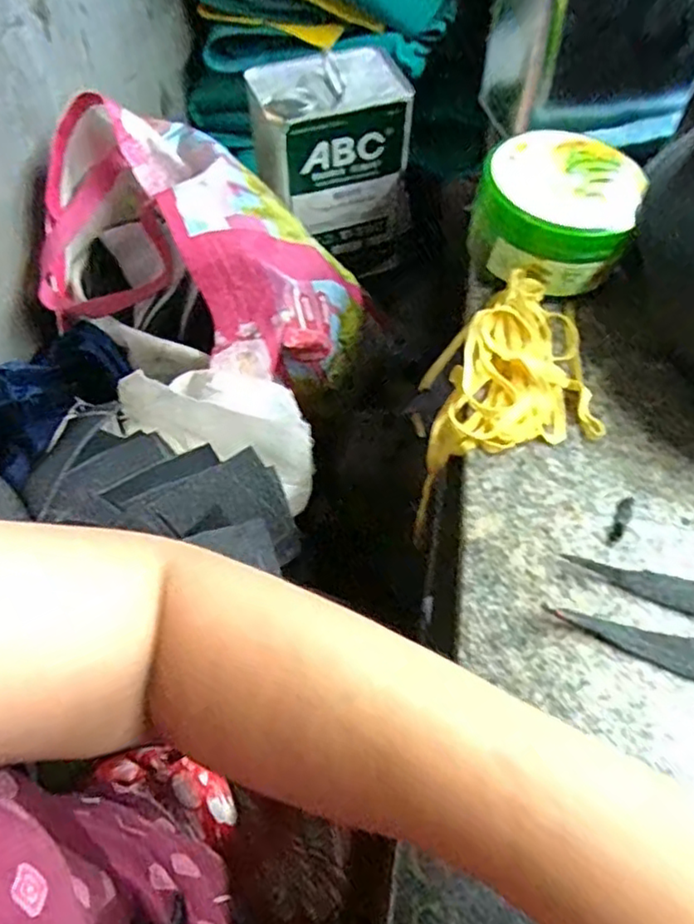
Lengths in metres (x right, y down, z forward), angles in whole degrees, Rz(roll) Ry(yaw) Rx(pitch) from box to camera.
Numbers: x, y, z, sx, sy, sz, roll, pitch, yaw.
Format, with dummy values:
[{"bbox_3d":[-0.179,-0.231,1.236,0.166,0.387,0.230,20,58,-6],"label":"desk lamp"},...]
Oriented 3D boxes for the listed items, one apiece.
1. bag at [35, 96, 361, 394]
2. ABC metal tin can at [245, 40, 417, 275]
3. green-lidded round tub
[{"bbox_3d":[-0.148,-0.203,0.627,0.354,0.141,0.212,31,64,18],"label":"bag"},{"bbox_3d":[-0.020,-0.331,0.758,0.161,0.216,0.107,-21,61,-12],"label":"ABC metal tin can"},{"bbox_3d":[0.132,-0.159,0.422,0.099,0.054,0.103,0,59,0],"label":"green-lidded round tub"}]

